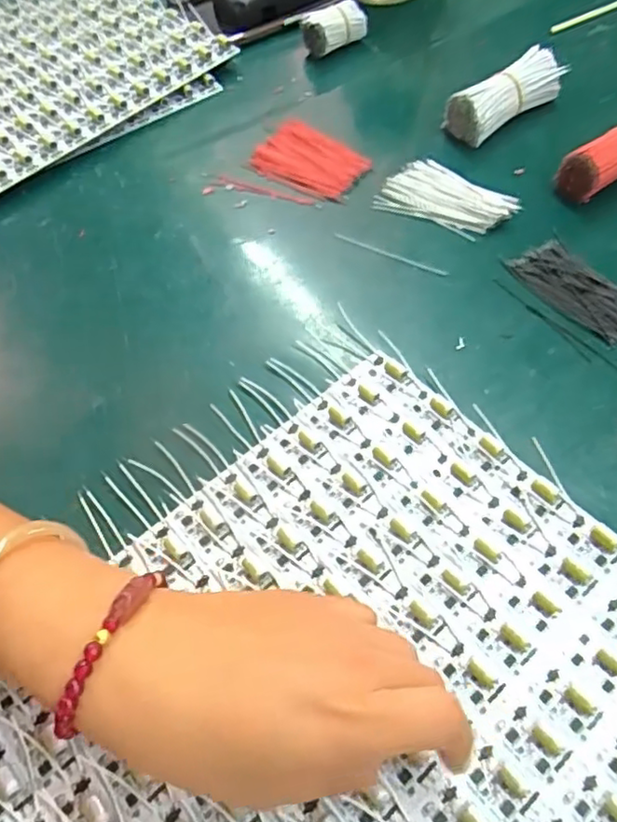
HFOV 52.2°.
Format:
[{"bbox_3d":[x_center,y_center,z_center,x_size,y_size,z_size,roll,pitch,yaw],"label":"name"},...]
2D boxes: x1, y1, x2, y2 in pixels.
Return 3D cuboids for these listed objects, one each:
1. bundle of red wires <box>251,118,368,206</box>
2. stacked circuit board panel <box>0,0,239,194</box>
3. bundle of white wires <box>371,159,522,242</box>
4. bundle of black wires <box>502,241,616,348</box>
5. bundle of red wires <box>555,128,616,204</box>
[{"bbox_3d":[0.000,-0.187,0.469,0.083,0.011,0.052,29,68,20],"label":"bundle of red wires"},{"bbox_3d":[-0.255,-0.289,0.548,0.311,0.019,0.263,-34,63,-13],"label":"stacked circuit board panel"},{"bbox_3d":[0.095,-0.146,0.439,0.085,0.008,0.058,35,70,22],"label":"bundle of white wires"},{"bbox_3d":[0.166,-0.072,0.387,0.039,0.009,0.090,-35,63,-13],"label":"bundle of black wires"},{"bbox_3d":[0.211,-0.174,0.425,0.084,0.034,0.028,-30,62,-11],"label":"bundle of red wires"}]

